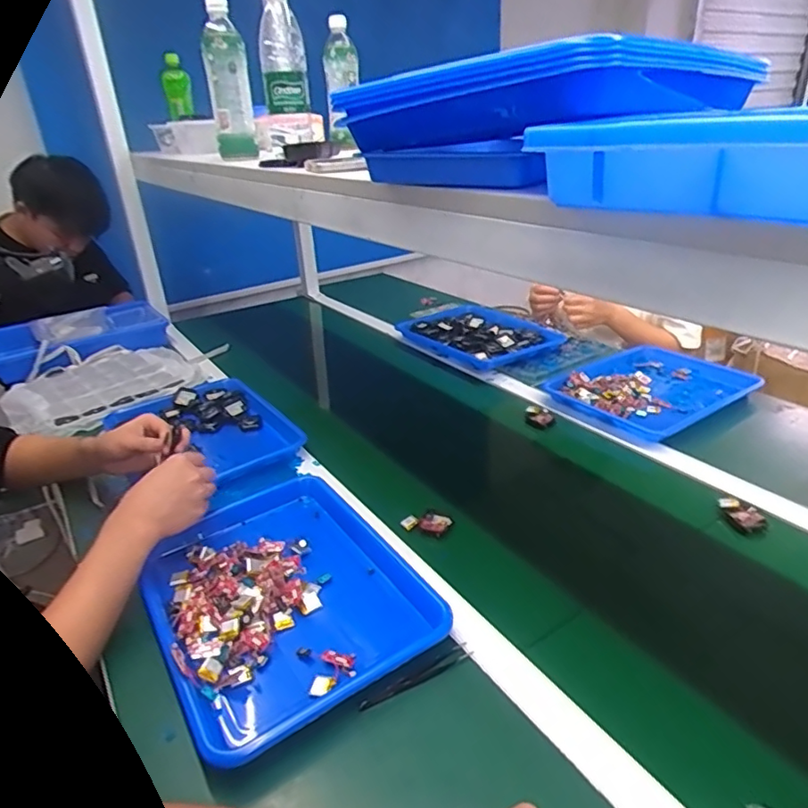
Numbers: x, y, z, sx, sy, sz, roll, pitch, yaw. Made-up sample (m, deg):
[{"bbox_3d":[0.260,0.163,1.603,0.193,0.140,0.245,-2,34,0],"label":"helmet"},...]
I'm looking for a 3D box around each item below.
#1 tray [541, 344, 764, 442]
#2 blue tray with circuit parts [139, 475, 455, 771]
[{"bbox_3d":[0.452,-0.031,1.044,0.339,0.043,0.268,-18,31,-27],"label":"tray"},{"bbox_3d":[-0.133,0.206,0.634,0.262,0.042,0.333,-19,31,-28],"label":"blue tray with circuit parts"}]

